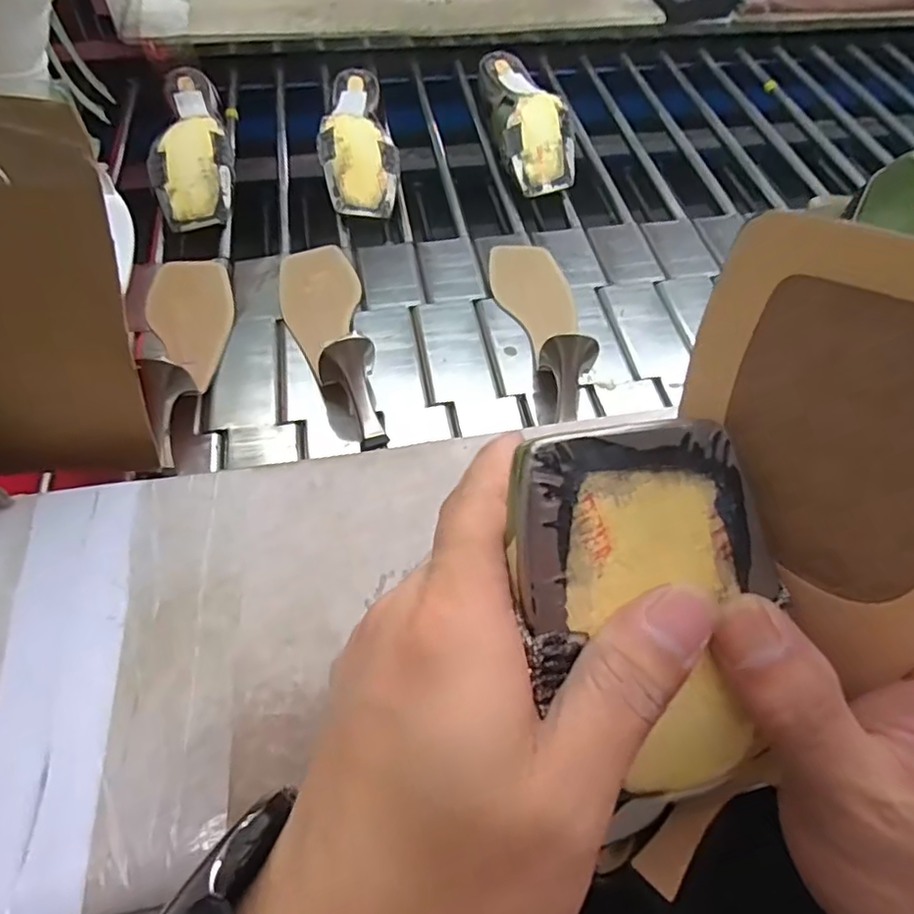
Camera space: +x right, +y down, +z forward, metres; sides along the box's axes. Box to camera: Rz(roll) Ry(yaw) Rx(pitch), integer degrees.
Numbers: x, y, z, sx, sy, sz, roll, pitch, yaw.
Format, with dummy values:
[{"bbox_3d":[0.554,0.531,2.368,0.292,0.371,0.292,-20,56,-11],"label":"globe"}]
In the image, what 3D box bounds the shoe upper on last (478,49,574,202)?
[{"bbox_3d":[0.082,-0.410,0.747,0.082,0.070,0.229,-5,57,-6],"label":"shoe upper on last"}]

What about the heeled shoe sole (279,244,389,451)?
[{"bbox_3d":[-0.117,-0.120,0.545,0.072,0.059,0.256,-10,57,-10],"label":"heeled shoe sole"}]

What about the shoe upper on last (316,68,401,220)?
[{"bbox_3d":[-0.113,-0.360,0.700,0.080,0.072,0.220,-6,57,-7],"label":"shoe upper on last"}]

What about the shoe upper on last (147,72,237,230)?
[{"bbox_3d":[-0.295,-0.344,0.682,0.084,0.073,0.216,-14,58,-12],"label":"shoe upper on last"}]

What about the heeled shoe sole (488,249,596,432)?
[{"bbox_3d":[0.078,-0.138,0.568,0.076,0.059,0.238,-2,56,-4],"label":"heeled shoe sole"}]

